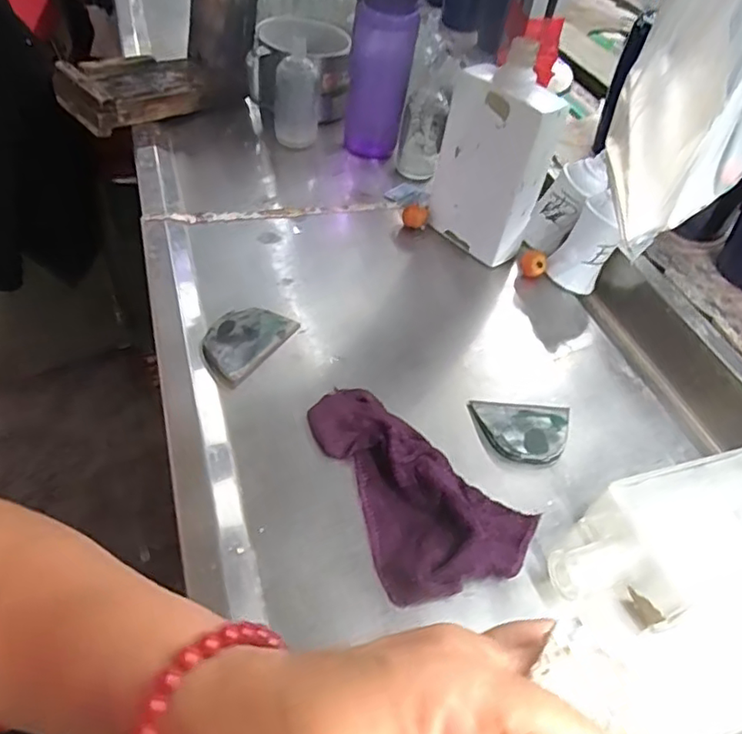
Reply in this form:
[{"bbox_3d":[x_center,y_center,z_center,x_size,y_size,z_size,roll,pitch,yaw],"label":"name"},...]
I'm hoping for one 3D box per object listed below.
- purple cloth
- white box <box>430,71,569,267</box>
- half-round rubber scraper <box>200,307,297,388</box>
[{"bbox_3d":[0.036,0.073,0.439,0.112,0.031,0.177,-16,52,-20],"label":"purple cloth"},{"bbox_3d":[0.123,-0.203,0.617,0.053,0.171,0.111,-27,56,-27],"label":"white box"},{"bbox_3d":[-0.111,-0.023,0.525,0.055,0.016,0.088,27,51,17],"label":"half-round rubber scraper"}]

